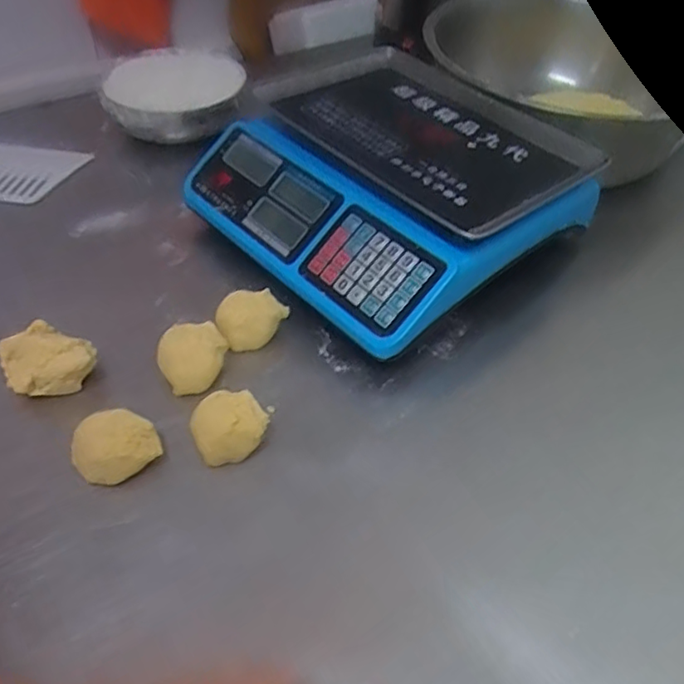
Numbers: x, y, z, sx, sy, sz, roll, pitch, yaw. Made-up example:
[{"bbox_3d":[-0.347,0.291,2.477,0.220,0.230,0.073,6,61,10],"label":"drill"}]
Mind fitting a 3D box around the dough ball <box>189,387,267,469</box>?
[{"bbox_3d":[-0.090,0.069,0.488,0.056,0.042,0.044,-18,51,-18],"label":"dough ball"}]

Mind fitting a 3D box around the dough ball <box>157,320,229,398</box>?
[{"bbox_3d":[-0.129,0.014,0.531,0.057,0.040,0.050,-11,49,-13],"label":"dough ball"}]

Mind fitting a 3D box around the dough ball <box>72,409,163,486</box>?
[{"bbox_3d":[-0.177,0.079,0.474,0.062,0.041,0.051,-24,53,-22],"label":"dough ball"}]

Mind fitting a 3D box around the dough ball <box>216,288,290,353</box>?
[{"bbox_3d":[-0.083,-0.021,0.571,0.068,0.040,0.047,-13,49,-14],"label":"dough ball"}]

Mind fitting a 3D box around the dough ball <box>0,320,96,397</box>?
[{"bbox_3d":[-0.253,0.019,0.522,0.061,0.048,0.062,1,47,-1],"label":"dough ball"}]

